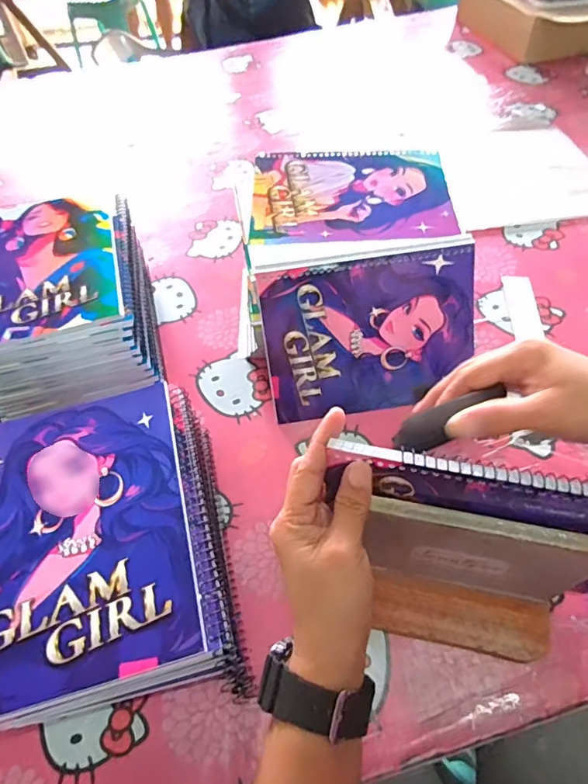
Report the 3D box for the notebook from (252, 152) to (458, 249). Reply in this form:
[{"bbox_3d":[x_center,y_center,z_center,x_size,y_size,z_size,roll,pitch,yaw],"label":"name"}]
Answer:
[{"bbox_3d":[0.057,-0.199,0.495,0.196,0.010,0.152,-1,55,4],"label":"notebook"}]

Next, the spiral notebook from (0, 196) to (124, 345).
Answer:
[{"bbox_3d":[-0.246,-0.122,0.464,0.152,0.008,0.197,-15,55,-6],"label":"spiral notebook"}]

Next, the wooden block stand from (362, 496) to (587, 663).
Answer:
[{"bbox_3d":[0.118,0.131,0.329,0.140,0.118,0.054,7,56,9],"label":"wooden block stand"}]

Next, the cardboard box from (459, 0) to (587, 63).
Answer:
[{"bbox_3d":[0.471,-0.741,0.945,0.243,0.088,0.287,-12,55,-5],"label":"cardboard box"}]

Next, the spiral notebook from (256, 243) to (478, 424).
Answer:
[{"bbox_3d":[0.075,-0.051,0.461,0.197,0.140,0.008,-9,22,-3],"label":"spiral notebook"}]

